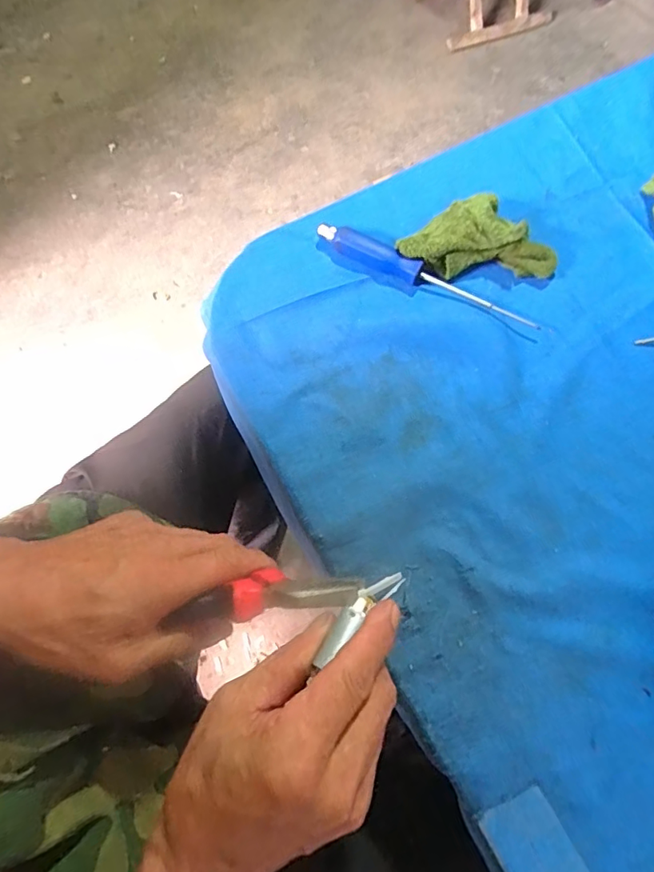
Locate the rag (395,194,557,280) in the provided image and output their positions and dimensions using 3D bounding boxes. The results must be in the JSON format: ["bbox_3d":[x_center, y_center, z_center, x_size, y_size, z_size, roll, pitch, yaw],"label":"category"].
[{"bbox_3d":[0.123,-0.162,0.411,0.123,0.033,0.060,6,71,3],"label":"rag"}]

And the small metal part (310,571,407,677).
[{"bbox_3d":[0.016,0.092,0.265,0.012,0.010,0.066,45,53,14],"label":"small metal part"}]

